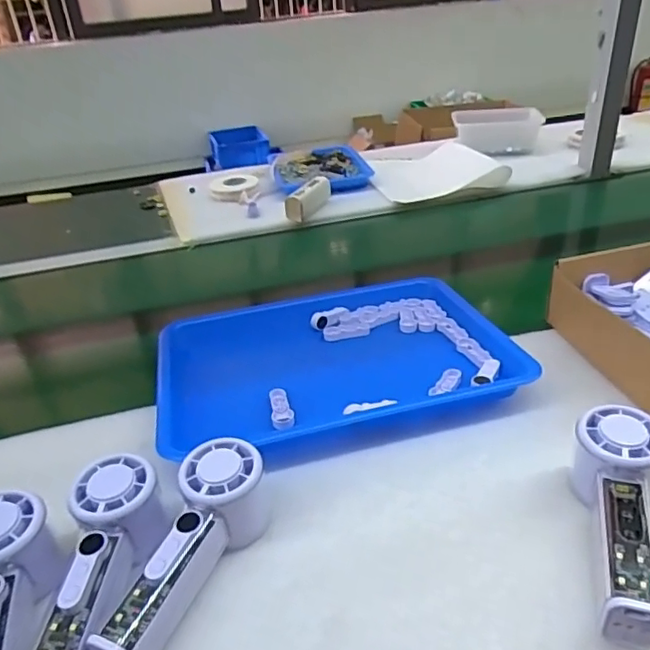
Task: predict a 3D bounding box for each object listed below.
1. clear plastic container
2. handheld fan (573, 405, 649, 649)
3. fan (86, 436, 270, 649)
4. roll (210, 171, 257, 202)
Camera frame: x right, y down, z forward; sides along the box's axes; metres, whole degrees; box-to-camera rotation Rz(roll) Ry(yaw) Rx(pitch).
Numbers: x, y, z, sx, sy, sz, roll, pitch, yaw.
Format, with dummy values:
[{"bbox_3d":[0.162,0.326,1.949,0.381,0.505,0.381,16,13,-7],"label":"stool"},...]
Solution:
[{"bbox_3d":[0.344,-0.389,1.158,0.171,0.058,0.116,-1,32,6],"label":"clear plastic container"},{"bbox_3d":[0.190,0.124,0.378,0.054,0.057,0.150,8,34,20],"label":"handheld fan"},{"bbox_3d":[-0.086,0.147,0.374,0.051,0.053,0.152,6,33,18],"label":"fan"},{"bbox_3d":[-0.164,-0.251,1.045,0.082,0.021,0.096,-7,32,-3],"label":"roll"}]

